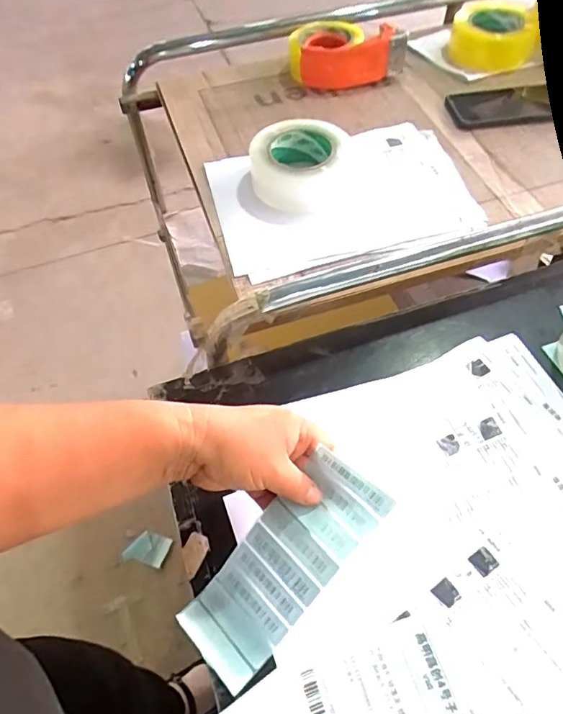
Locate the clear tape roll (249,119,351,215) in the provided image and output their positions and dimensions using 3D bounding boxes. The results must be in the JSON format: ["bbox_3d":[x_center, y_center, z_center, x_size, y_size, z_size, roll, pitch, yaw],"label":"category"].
[{"bbox_3d":[0.024,-0.250,0.630,0.120,0.053,0.123,-1,57,1],"label":"clear tape roll"}]

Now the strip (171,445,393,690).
[{"bbox_3d":[0.001,0.160,0.381,0.070,0.018,0.183,42,96,22],"label":"strip"}]

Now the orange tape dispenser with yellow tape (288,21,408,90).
[{"bbox_3d":[0.095,-0.460,0.735,0.164,0.066,0.088,-6,59,-4],"label":"orange tape dispenser with yellow tape"}]

